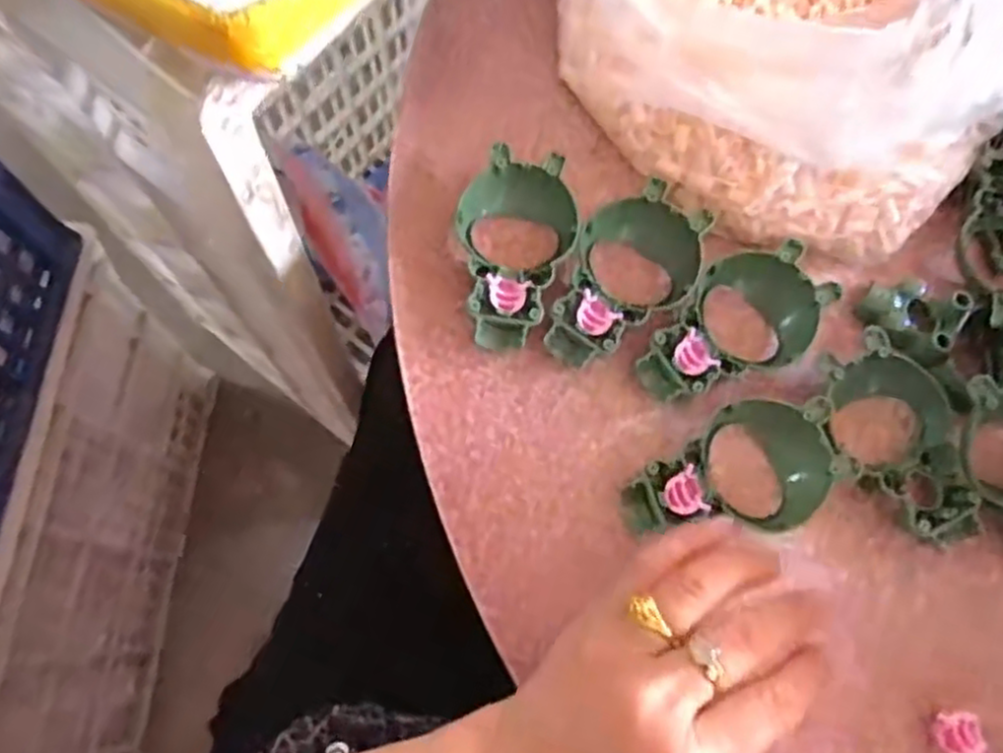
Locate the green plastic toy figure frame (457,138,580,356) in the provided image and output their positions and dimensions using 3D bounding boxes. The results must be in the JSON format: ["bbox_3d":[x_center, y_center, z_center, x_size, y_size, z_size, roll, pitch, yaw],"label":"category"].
[{"bbox_3d":[0.005,-0.063,0.360,0.056,0.020,0.099,11,70,2],"label":"green plastic toy figure frame"}]

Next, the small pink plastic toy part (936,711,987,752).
[{"bbox_3d":[0.195,0.154,0.309,0.016,0.015,0.020,4,70,0],"label":"small pink plastic toy part"}]

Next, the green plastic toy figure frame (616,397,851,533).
[{"bbox_3d":[0.104,0.045,0.331,0.101,0.019,0.058,-18,75,-4],"label":"green plastic toy figure frame"}]

